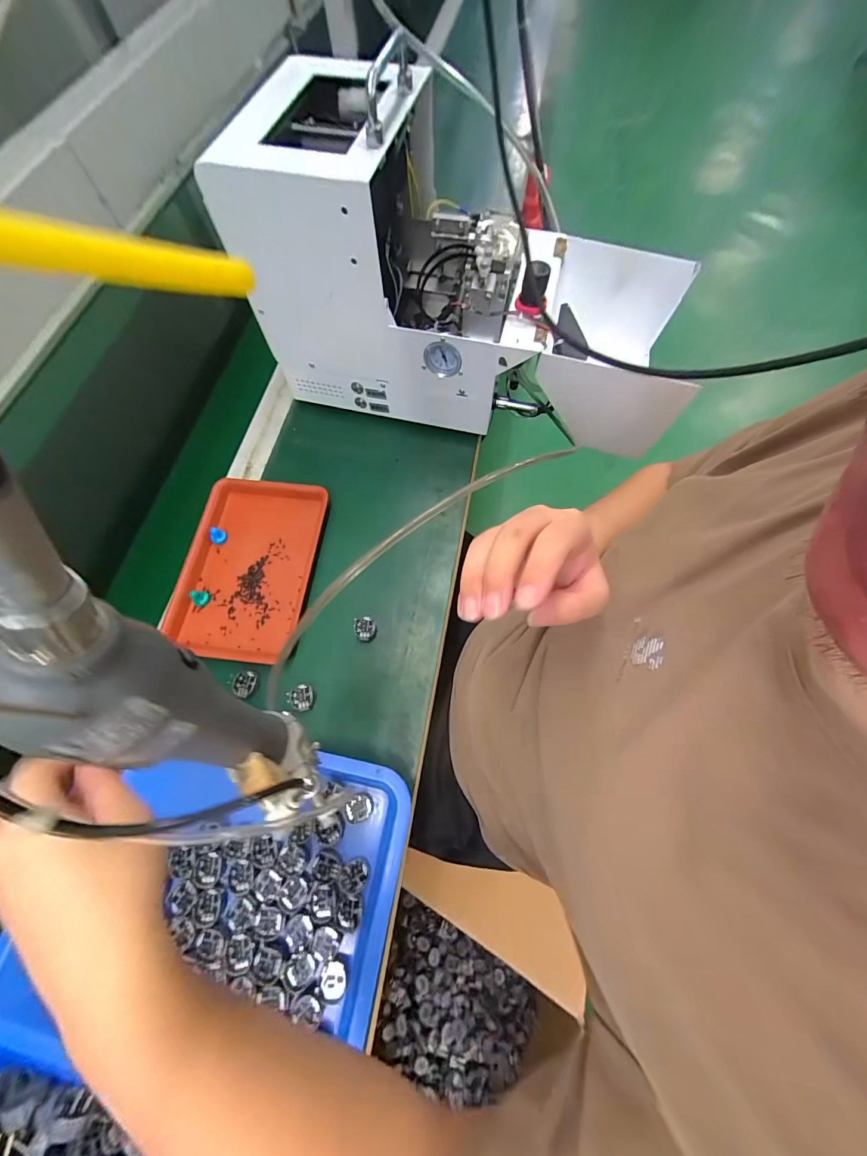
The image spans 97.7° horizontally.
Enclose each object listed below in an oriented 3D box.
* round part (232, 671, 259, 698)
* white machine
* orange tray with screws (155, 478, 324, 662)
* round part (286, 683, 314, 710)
[{"bbox_3d":[-0.211,0.119,0.426,0.023,0.010,0.028,5,69,3],"label":"round part"},{"bbox_3d":[0.058,-0.343,0.462,0.503,0.275,0.214,9,70,5],"label":"white machine"},{"bbox_3d":[-0.234,-0.017,0.474,0.156,0.025,0.228,4,69,3],"label":"orange tray with screws"},{"bbox_3d":[-0.147,0.132,0.420,0.027,0.013,0.027,-1,69,1],"label":"round part"}]

